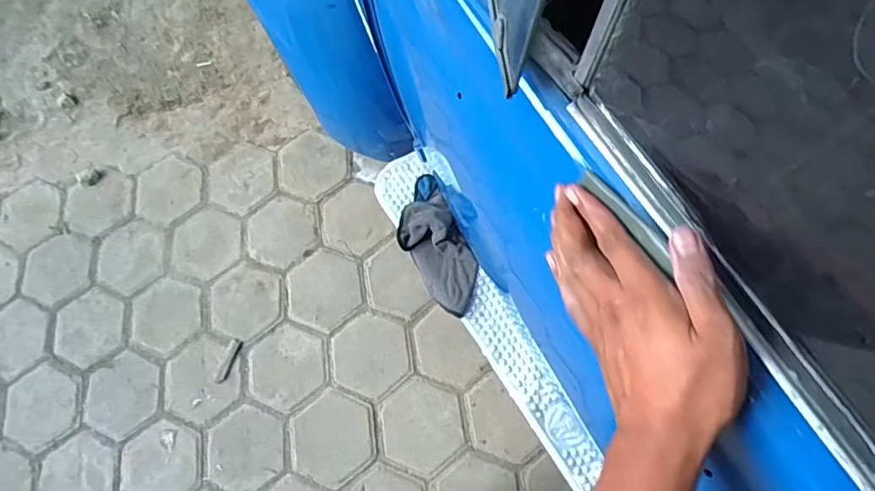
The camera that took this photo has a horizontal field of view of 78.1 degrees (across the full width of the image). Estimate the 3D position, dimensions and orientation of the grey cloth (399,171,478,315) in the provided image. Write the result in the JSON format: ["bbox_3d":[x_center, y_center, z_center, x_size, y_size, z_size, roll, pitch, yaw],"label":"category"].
[{"bbox_3d":[-0.005,0.001,1.147,0.125,0.107,0.304,-25,71,-4],"label":"grey cloth"}]

